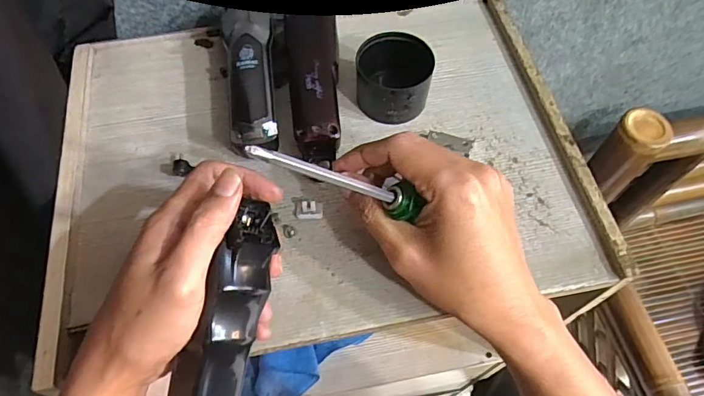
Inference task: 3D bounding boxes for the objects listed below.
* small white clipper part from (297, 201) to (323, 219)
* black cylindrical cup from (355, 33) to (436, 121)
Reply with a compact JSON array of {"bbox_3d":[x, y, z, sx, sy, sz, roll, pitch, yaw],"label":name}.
[{"bbox_3d":[-0.032,0.009,0.358,0.019,0.011,0.012,-3,59,-2],"label":"small white clipper part"},{"bbox_3d":[0.035,-0.104,0.402,0.062,0.039,0.071,-1,59,0],"label":"black cylindrical cup"}]

